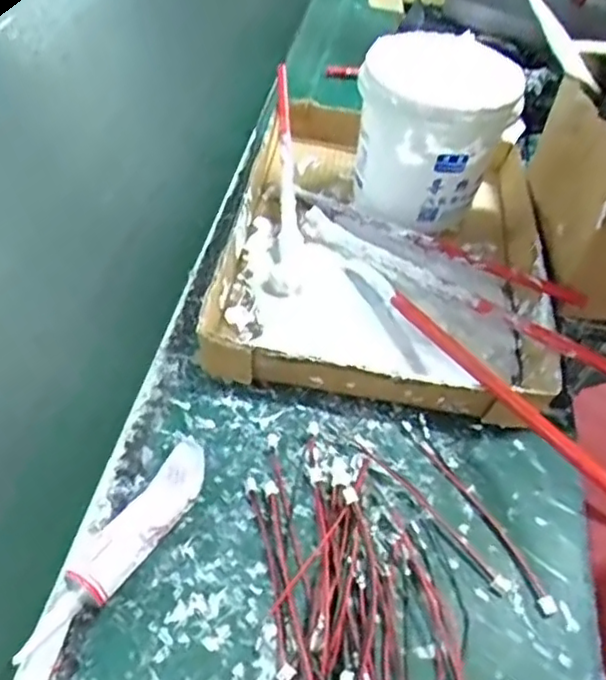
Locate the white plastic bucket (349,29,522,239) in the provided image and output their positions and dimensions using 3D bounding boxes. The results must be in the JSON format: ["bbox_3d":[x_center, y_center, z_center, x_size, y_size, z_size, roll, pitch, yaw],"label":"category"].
[{"bbox_3d":[0.108,-0.171,0.544,0.113,0.106,0.120,2,49,-2],"label":"white plastic bucket"}]

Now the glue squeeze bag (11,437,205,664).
[{"bbox_3d":[-0.094,0.109,0.349,0.030,0.024,0.134,25,52,17],"label":"glue squeeze bag"}]

